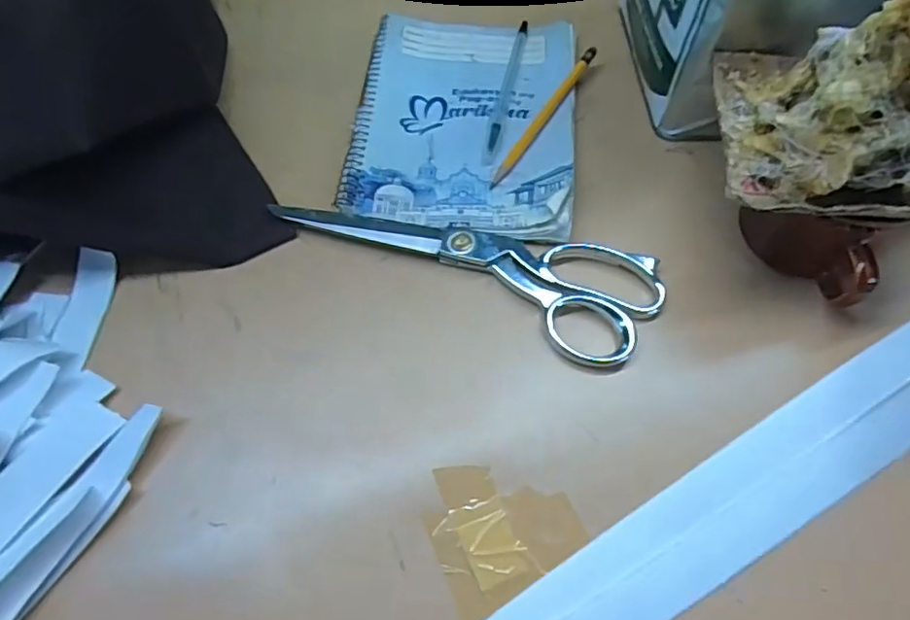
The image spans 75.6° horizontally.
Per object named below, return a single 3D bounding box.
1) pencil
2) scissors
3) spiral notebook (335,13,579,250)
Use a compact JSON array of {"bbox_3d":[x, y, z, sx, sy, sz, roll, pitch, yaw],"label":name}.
[{"bbox_3d":[0.061,-0.136,0.406,0.011,0.013,0.136,29,66,16],"label":"pencil"},{"bbox_3d":[0.006,-0.038,0.358,0.235,0.019,0.070,22,64,13],"label":"scissors"},{"bbox_3d":[0.007,-0.138,0.412,0.149,0.015,0.199,5,62,4],"label":"spiral notebook"}]

